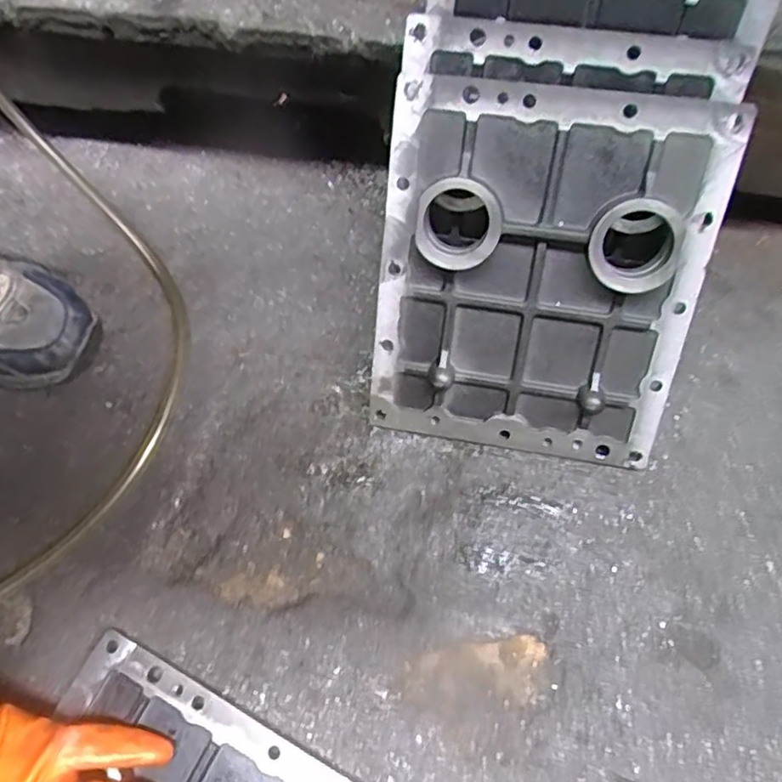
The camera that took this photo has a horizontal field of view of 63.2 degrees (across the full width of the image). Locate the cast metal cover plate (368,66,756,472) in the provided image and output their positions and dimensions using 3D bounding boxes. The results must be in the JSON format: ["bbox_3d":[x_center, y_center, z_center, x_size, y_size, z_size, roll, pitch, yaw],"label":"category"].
[{"bbox_3d":[0.102,-0.073,0.448,0.213,0.252,0.020,9,27,5],"label":"cast metal cover plate"}]

